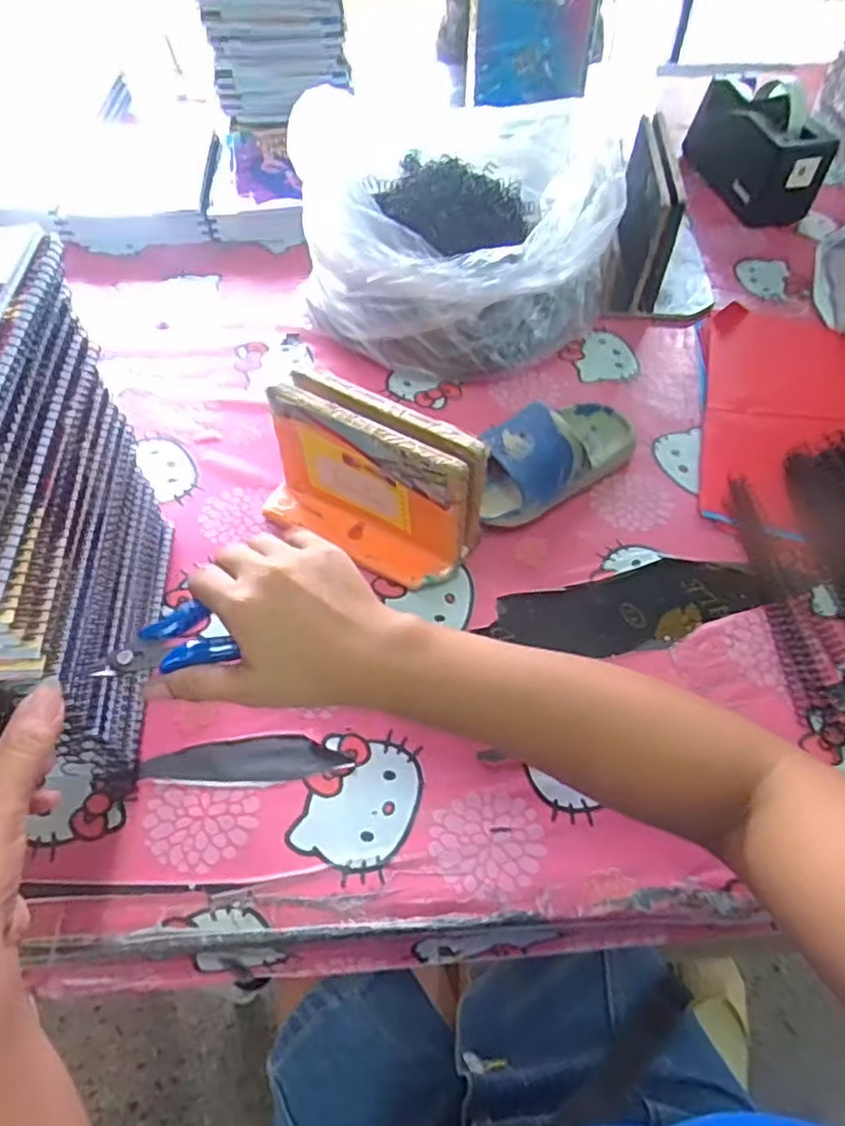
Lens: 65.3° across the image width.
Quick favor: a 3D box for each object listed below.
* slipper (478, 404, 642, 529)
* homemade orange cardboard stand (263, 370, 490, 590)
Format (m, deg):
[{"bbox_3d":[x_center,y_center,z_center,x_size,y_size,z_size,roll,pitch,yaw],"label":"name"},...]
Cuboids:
[{"bbox_3d":[0.106,-0.092,0.533,0.166,0.060,0.079,-31,62,-20],"label":"slipper"},{"bbox_3d":[-0.041,-0.058,0.482,0.160,0.113,0.064,27,59,16],"label":"homemade orange cardboard stand"}]

